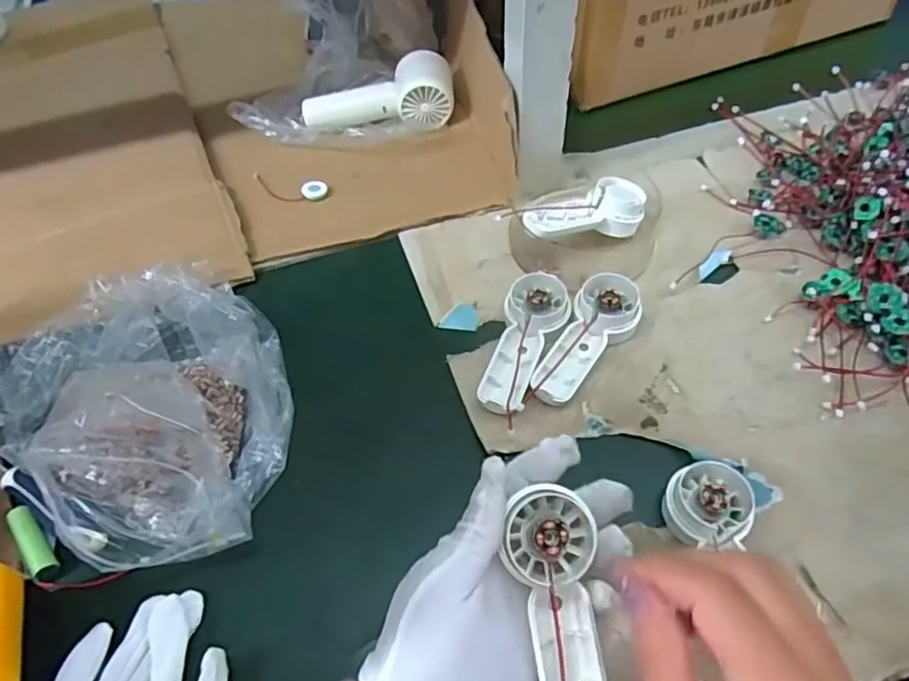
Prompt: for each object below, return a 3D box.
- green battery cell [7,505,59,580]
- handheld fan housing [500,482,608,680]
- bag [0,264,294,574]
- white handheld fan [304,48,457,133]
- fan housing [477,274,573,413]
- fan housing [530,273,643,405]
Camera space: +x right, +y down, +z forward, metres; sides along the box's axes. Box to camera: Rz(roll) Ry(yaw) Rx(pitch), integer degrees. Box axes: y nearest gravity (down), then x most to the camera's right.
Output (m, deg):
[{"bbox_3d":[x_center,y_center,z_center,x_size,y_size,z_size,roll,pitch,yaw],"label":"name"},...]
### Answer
[{"bbox_3d":[-0.260,0.123,0.374,0.012,0.015,0.054,-37,60,-21],"label":"green battery cell"},{"bbox_3d":[0.051,0.132,0.285,0.038,0.023,0.119,-7,80,-1],"label":"handheld fan housing"},{"bbox_3d":[-0.195,0.040,0.400,0.221,0.059,0.176,36,64,26],"label":"bag"},{"bbox_3d":[-0.077,-0.245,0.607,0.152,0.043,0.073,1,54,4],"label":"white handheld fan"},{"bbox_3d":[0.051,0.001,0.431,0.044,0.024,0.113,14,56,13],"label":"fan housing"},{"bbox_3d":[0.094,0.001,0.429,0.044,0.025,0.108,27,60,21],"label":"fan housing"}]

